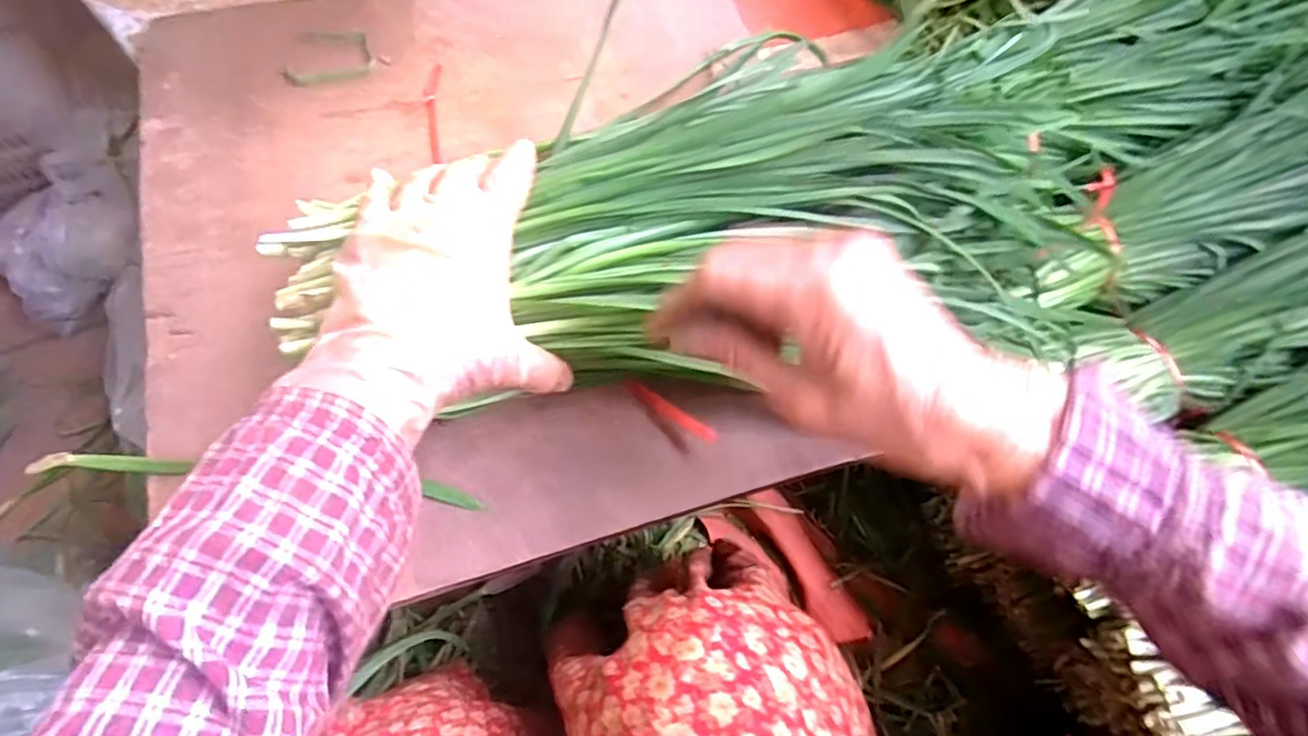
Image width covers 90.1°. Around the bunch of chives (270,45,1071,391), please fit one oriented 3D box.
[{"bbox_3d":[0.055,-0.082,0.353,0.462,0.093,0.140,-12,66,-17],"label":"bunch of chives"}]

